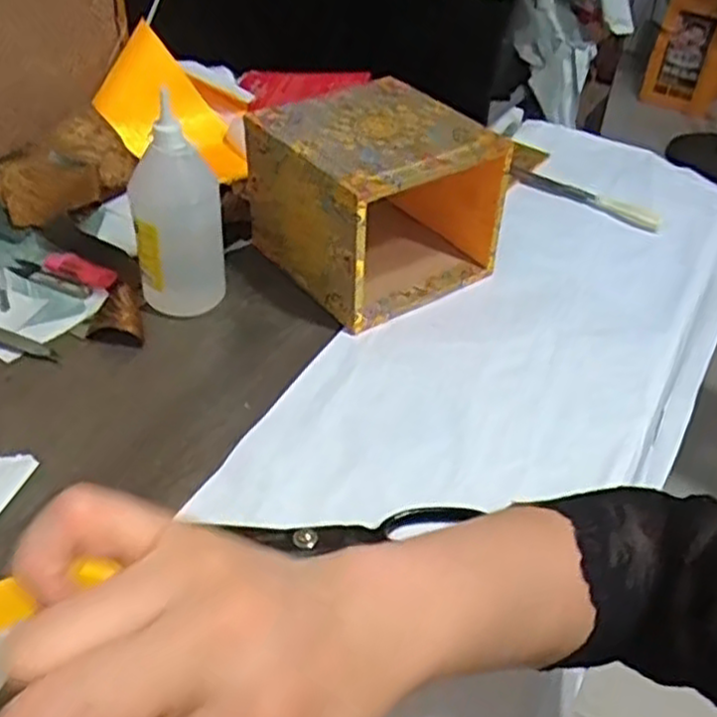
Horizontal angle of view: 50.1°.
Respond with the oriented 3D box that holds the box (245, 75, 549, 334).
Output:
[{"bbox_3d":[0.021,-0.157,0.747,0.190,0.146,0.182,-23,47,-27],"label":"box"}]

